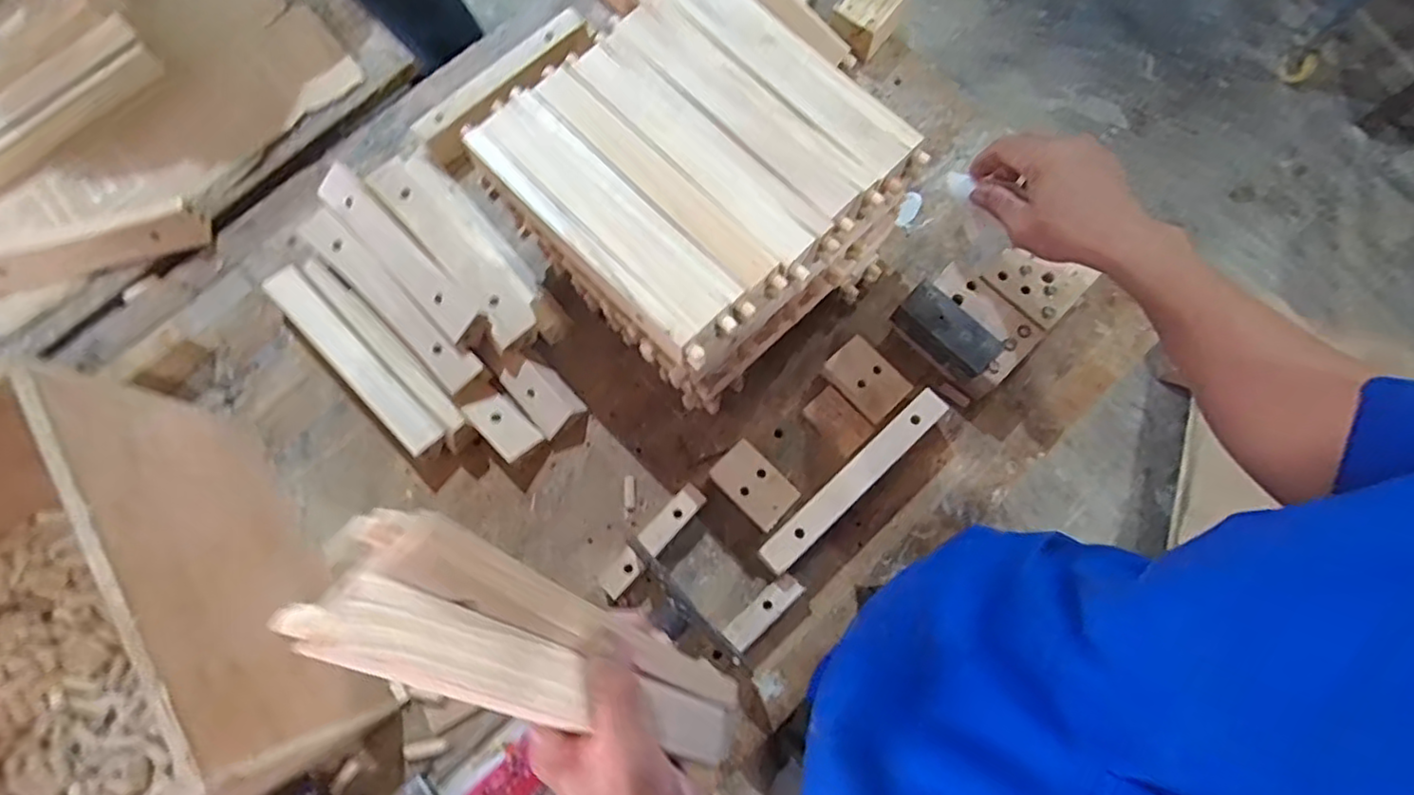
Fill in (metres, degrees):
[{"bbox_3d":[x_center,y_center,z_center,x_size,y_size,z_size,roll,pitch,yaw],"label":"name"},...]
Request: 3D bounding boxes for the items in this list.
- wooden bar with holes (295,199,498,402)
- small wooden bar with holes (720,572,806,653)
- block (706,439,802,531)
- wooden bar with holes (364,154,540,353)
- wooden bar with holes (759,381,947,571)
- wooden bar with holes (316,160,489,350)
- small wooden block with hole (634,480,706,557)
[{"bbox_3d":[-0.315,-0.099,0.667,0.251,0.019,0.040,43,81,11],"label":"wooden bar with holes"},{"bbox_3d":[0.051,0.195,0.612,0.081,0.028,0.025,-43,79,-9],"label":"small wooden bar with holes"},{"bbox_3d":[0.045,0.084,0.641,0.077,0.029,0.049,44,81,11],"label":"block"},{"bbox_3d":[-0.256,-0.149,0.677,0.044,0.020,0.243,-40,78,-8],"label":"wooden bar with holes"},{"bbox_3d":[0.136,0.075,0.612,0.219,0.011,0.030,-42,79,-9],"label":"wooden bar with holes"},{"bbox_3d":[-0.311,-0.148,0.671,0.042,0.017,0.252,-43,79,-9],"label":"wooden bar with holes"},{"bbox_3d":[-0.033,0.116,0.637,0.026,0.029,0.072,40,80,10],"label":"small wooden block with hole"}]

